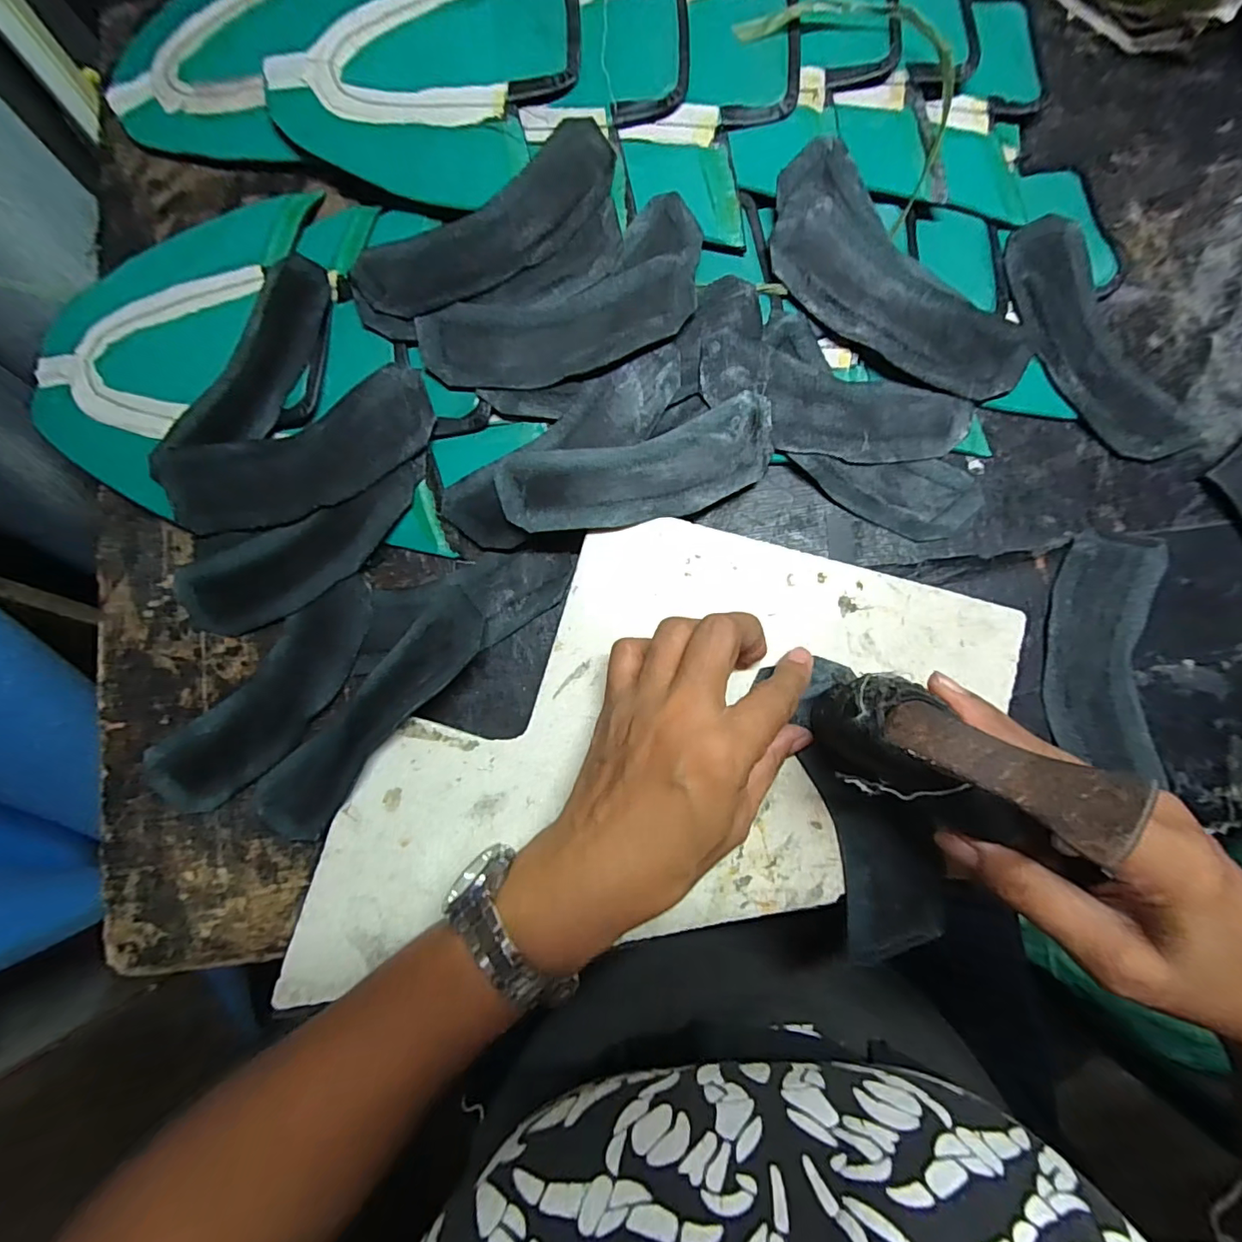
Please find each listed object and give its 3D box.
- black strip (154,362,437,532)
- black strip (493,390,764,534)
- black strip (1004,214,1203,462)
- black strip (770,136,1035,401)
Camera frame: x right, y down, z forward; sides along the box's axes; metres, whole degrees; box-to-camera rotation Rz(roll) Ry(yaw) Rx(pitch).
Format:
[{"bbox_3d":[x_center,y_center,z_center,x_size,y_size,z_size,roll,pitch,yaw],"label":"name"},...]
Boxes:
[{"bbox_3d":[-0.176,-0.088,0.286,0.155,0.015,0.057,-20,83,0],"label":"black strip"},{"bbox_3d":[0.011,-0.078,0.278,0.147,0.022,0.054,-15,83,0],"label":"black strip"},{"bbox_3d":[0.258,-0.154,0.289,0.055,0.007,0.147,-25,83,-1],"label":"black strip"},{"bbox_3d":[0.144,-0.178,0.281,0.161,0.025,0.072,40,86,6],"label":"black strip"}]

